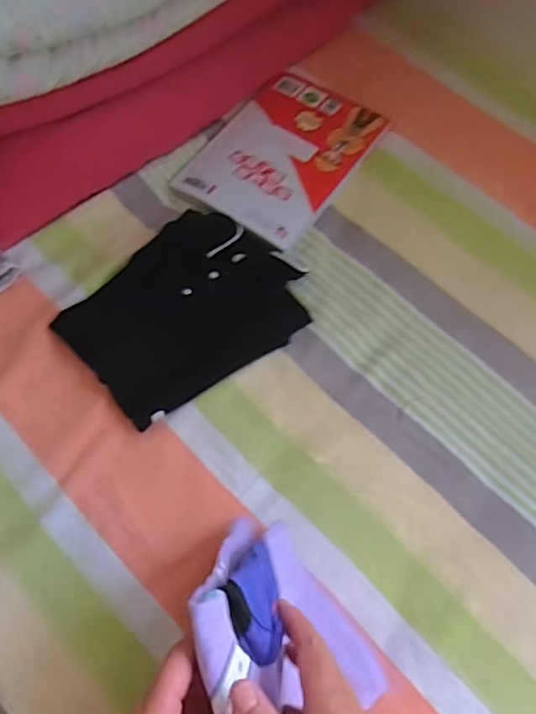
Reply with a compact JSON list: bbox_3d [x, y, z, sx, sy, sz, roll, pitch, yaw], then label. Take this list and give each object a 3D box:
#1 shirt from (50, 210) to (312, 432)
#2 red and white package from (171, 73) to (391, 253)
[{"bbox_3d":[-0.083,-0.051,0.604,0.233,0.018,0.178,-39,74,-18],"label":"shirt"},{"bbox_3d":[0.019,-0.249,0.701,0.170,0.013,0.238,33,69,11],"label":"red and white package"}]

